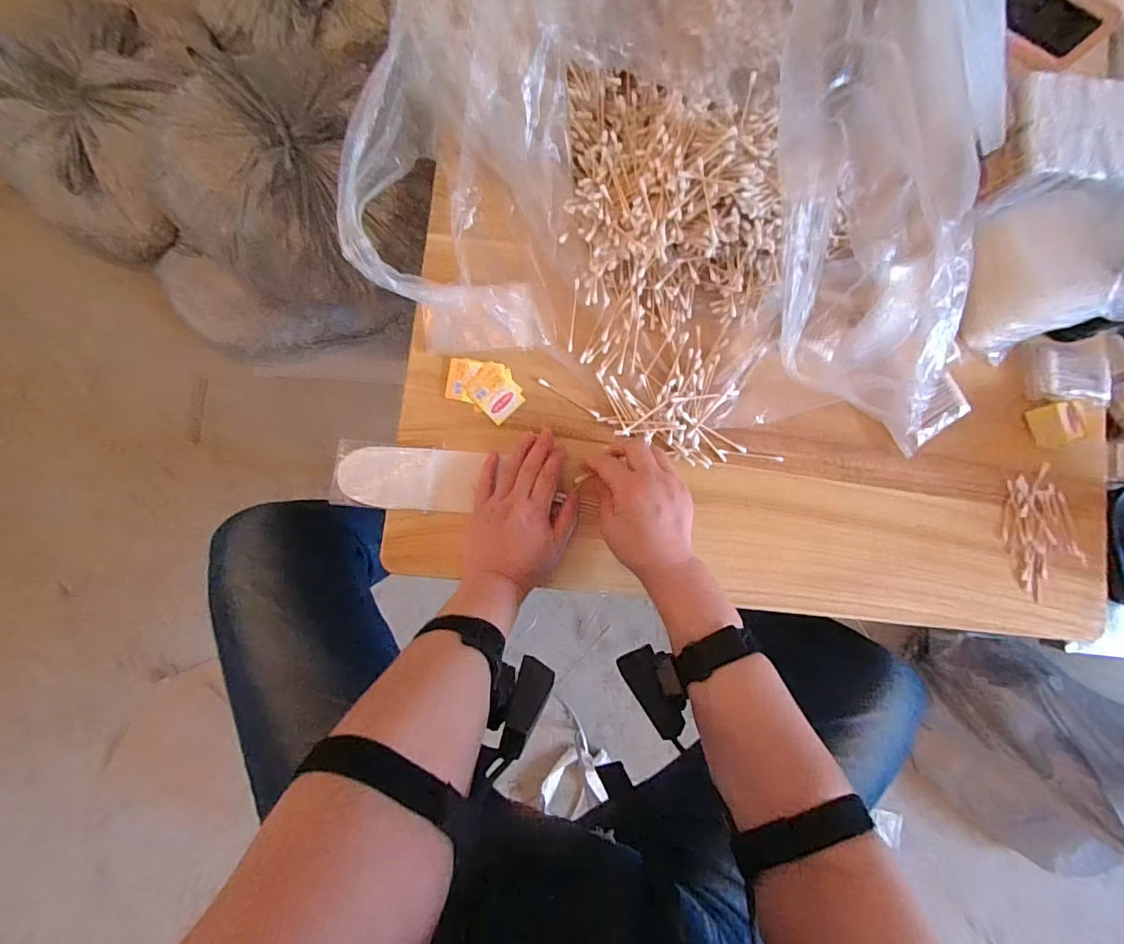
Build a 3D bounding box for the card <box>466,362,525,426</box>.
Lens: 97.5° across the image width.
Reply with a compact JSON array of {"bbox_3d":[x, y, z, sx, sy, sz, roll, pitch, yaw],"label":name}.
[{"bbox_3d":[-0.068,-0.079,0.499,0.052,0.004,0.040,45,82,-5],"label":"card"}]

